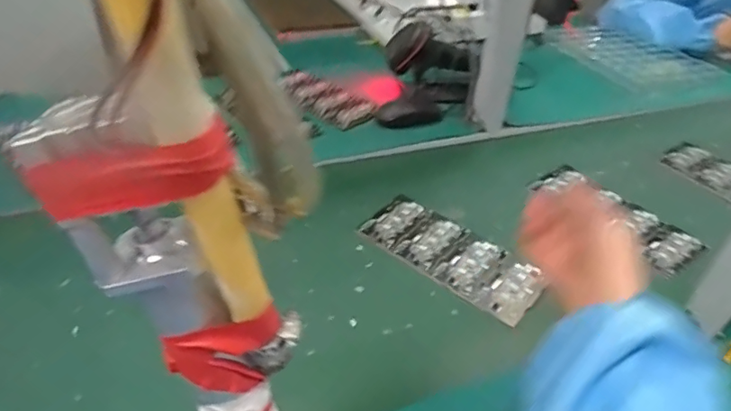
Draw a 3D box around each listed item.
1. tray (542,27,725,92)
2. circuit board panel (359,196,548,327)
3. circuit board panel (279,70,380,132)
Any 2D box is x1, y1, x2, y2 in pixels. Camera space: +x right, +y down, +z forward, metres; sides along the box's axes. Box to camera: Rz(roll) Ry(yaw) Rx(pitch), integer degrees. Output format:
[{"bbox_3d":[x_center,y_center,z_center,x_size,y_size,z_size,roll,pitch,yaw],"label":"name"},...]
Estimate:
[{"bbox_3d":[0.575,-0.347,1.141,0.227,0.019,0.312,-9,39,-16],"label":"tray"},{"bbox_3d":[0.105,0.056,0.621,0.221,0.006,0.100,32,45,31],"label":"circuit board panel"},{"bbox_3d":[-0.078,-0.198,0.905,0.226,0.008,0.115,33,46,32],"label":"circuit board panel"}]

